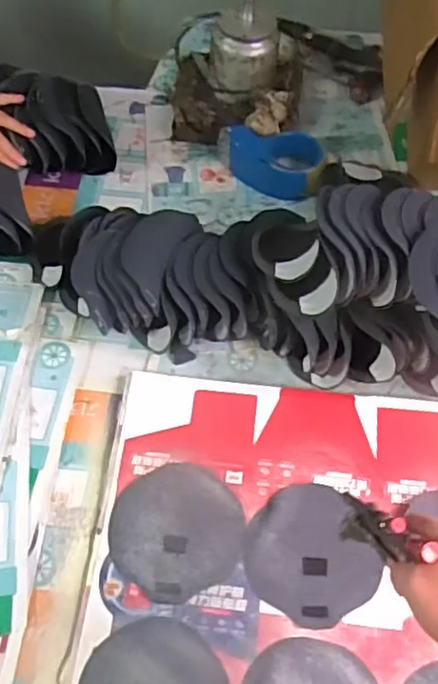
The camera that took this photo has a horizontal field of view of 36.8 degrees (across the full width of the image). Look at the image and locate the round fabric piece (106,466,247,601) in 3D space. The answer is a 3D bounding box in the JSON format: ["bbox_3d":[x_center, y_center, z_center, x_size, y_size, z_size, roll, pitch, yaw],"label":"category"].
[{"bbox_3d":[-0.049,0.207,0.738,0.142,0.008,0.144,-1,58,1],"label":"round fabric piece"}]

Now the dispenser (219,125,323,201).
[{"bbox_3d":[0.076,-0.271,0.988,0.159,0.063,0.094,9,60,7],"label":"dispenser"}]

